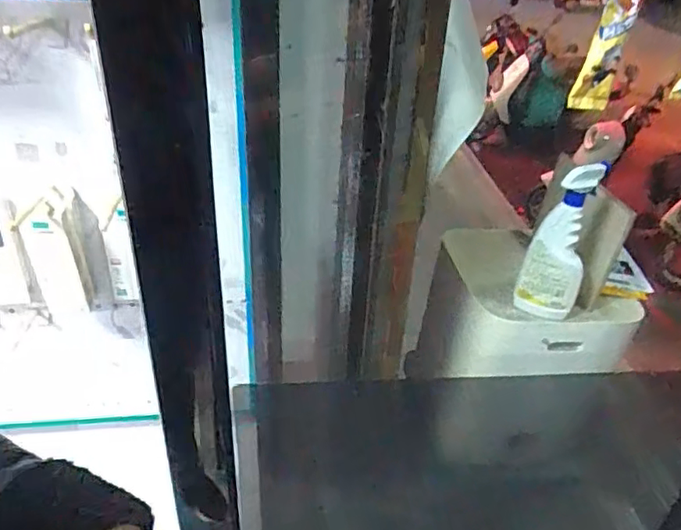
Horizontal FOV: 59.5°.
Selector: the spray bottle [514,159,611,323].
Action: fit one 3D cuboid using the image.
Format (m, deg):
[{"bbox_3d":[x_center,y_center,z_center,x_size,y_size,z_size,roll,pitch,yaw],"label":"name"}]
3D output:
[{"bbox_3d":[0.348,-0.036,0.946,0.095,0.245,0.066,17,35,20],"label":"spray bottle"}]

